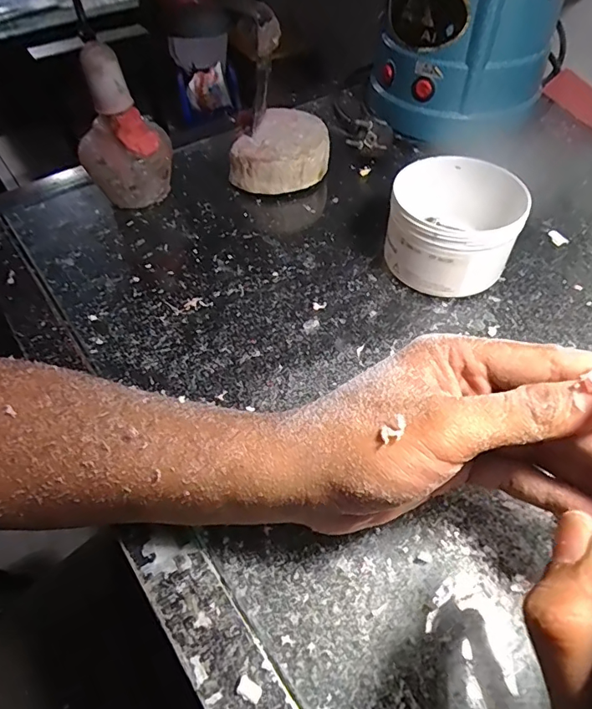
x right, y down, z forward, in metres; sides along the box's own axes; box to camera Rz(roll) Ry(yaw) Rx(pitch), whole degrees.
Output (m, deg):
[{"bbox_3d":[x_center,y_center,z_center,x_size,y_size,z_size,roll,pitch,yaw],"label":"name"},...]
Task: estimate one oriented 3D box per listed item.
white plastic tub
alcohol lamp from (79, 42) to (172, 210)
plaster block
[{"bbox_3d":[0.116,-0.096,0.358,0.091,0.062,0.111,15,53,12],"label":"white plastic tub"},{"bbox_3d":[-0.144,-0.183,0.394,0.058,0.121,0.070,-33,58,-23],"label":"alcohol lamp"},{"bbox_3d":[-0.013,-0.188,0.445,0.084,0.042,0.090,4,52,4],"label":"plaster block"}]

